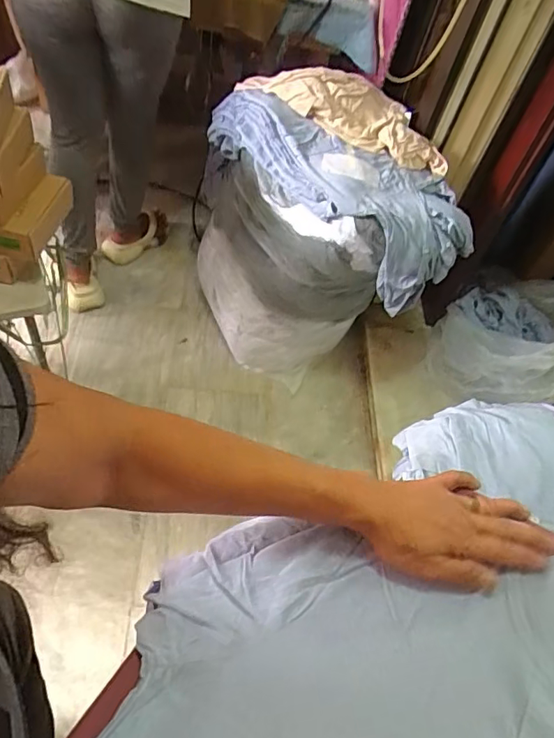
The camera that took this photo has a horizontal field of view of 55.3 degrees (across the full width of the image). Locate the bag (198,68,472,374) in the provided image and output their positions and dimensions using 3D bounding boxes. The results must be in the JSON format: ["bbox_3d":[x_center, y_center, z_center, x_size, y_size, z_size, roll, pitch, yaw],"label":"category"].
[{"bbox_3d":[0.109,-0.353,1.454,0.607,0.659,0.512,4,52,-10],"label":"bag"}]

